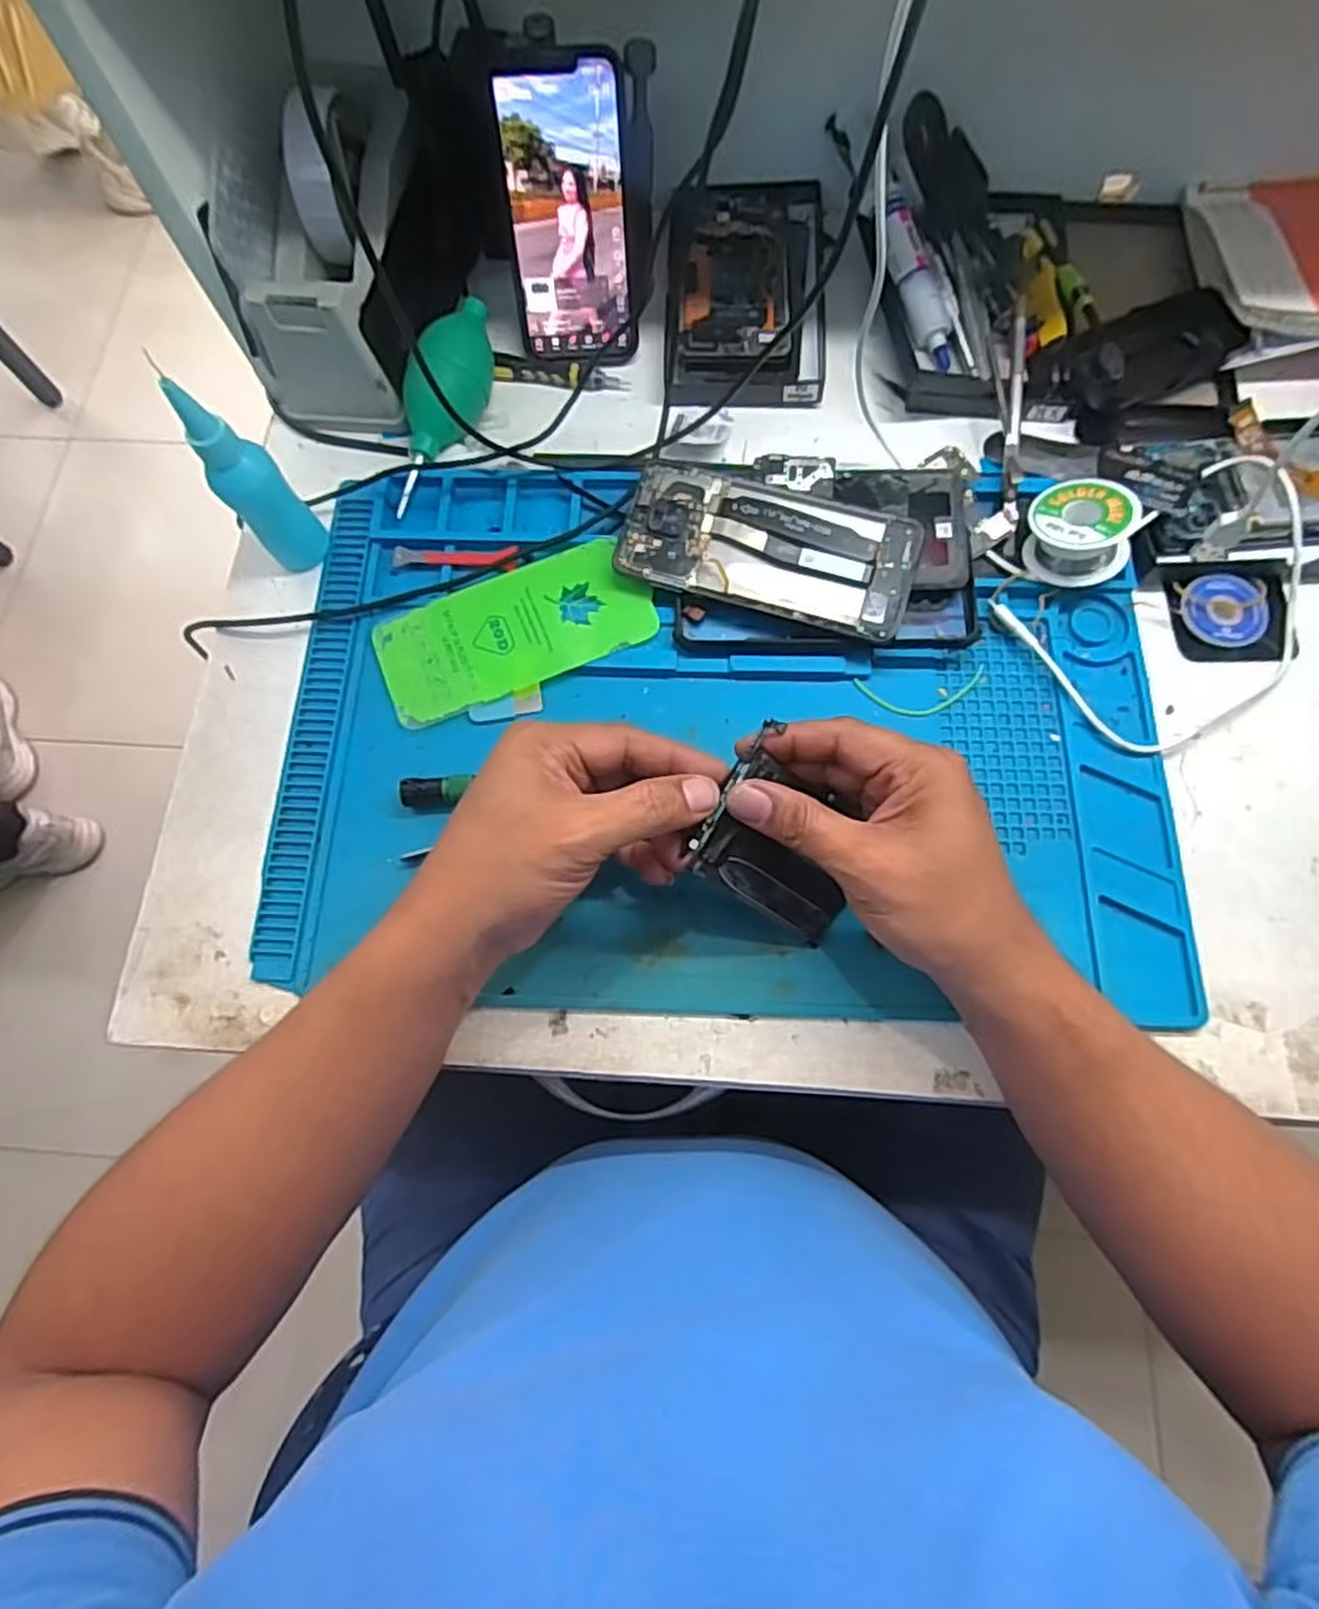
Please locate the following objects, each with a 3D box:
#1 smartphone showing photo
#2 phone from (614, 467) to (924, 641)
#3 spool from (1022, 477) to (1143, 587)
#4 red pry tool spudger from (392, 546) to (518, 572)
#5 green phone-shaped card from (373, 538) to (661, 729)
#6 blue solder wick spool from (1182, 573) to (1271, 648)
[{"bbox_3d":[-0.054,-0.348,0.457,0.072,0.144,0.014,-3,45,-1],"label":"smartphone showing photo"},{"bbox_3d":[0.060,-0.144,0.429,0.161,0.006,0.073,16,82,7],"label":"phone"},{"bbox_3d":[0.236,-0.153,0.432,0.054,0.037,0.054,-9,58,14],"label":"spool"},{"bbox_3d":[-0.123,-0.149,0.462,0.073,0.005,0.018,2,74,2],"label":"red pry tool spudger"},{"bbox_3d":[-0.084,-0.102,0.442,0.154,0.005,0.074,-22,74,-4],"label":"green phone-shaped card"},{"bbox_3d":[0.323,-0.112,0.436,0.043,0.009,0.045,0,73,1],"label":"blue solder wick spool"}]

